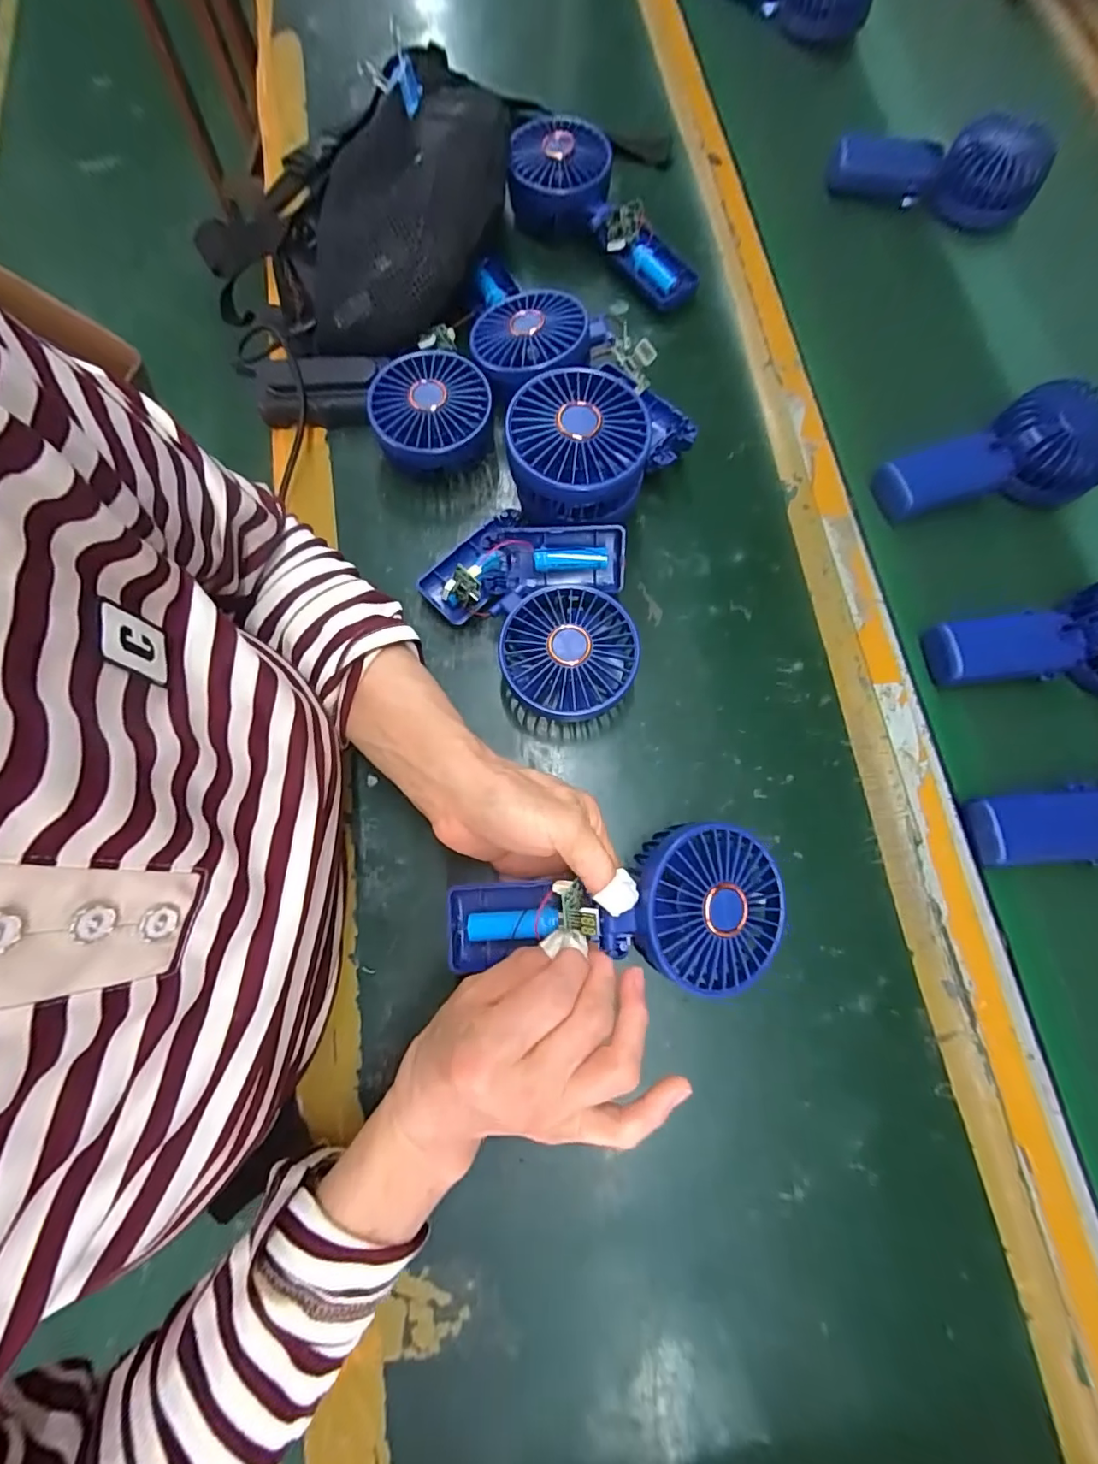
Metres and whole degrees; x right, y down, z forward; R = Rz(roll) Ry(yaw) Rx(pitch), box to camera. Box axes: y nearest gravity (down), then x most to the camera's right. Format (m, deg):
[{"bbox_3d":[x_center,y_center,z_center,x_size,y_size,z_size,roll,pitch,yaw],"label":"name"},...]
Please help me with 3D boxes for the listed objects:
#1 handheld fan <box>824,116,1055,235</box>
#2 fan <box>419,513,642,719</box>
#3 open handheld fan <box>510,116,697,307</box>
[{"bbox_3d":[0.349,-0.506,0.482,0.180,0.074,0.044,16,76,4],"label":"handheld fan"},{"bbox_3d":[0.000,-0.086,0.356,0.115,0.051,0.158,-38,79,-9],"label":"fan"},{"bbox_3d":[0.047,-0.441,0.444,0.200,0.042,0.085,38,79,9],"label":"open handheld fan"}]

